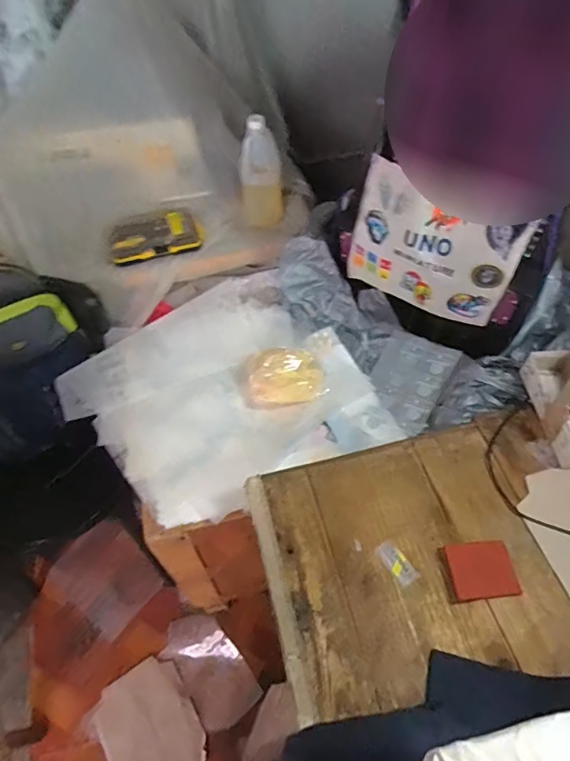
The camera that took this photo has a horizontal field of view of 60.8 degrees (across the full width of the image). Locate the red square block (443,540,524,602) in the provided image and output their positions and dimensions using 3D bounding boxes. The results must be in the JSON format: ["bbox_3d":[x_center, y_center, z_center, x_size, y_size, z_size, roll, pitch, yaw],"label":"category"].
[{"bbox_3d":[0.279,0.269,0.690,0.090,0.011,0.076,-4,54,-2],"label":"red square block"}]

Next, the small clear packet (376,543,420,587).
[{"bbox_3d":[0.165,0.268,0.714,0.030,0.004,0.063,-32,60,-20],"label":"small clear packet"}]

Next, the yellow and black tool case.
[{"bbox_3d":[-0.282,-0.313,1.060,0.196,0.047,0.103,-20,57,-14],"label":"yellow and black tool case"}]

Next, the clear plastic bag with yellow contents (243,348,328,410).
[{"bbox_3d":[-0.005,-0.010,0.956,0.167,0.040,0.124,-1,54,0],"label":"clear plastic bag with yellow contents"}]

